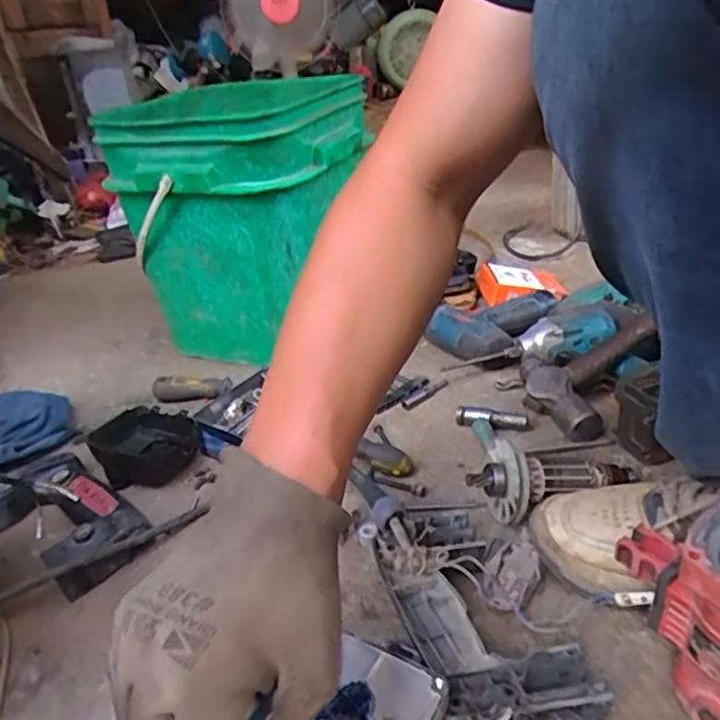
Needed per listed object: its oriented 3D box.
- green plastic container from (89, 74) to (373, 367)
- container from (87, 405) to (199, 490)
[{"bbox_3d":[-0.156,-0.222,0.932,0.319,0.315,0.339,5,30,23],"label":"green plastic container"},{"bbox_3d":[-0.244,0.092,0.707,0.110,0.052,0.122,-23,34,-26],"label":"container"}]

